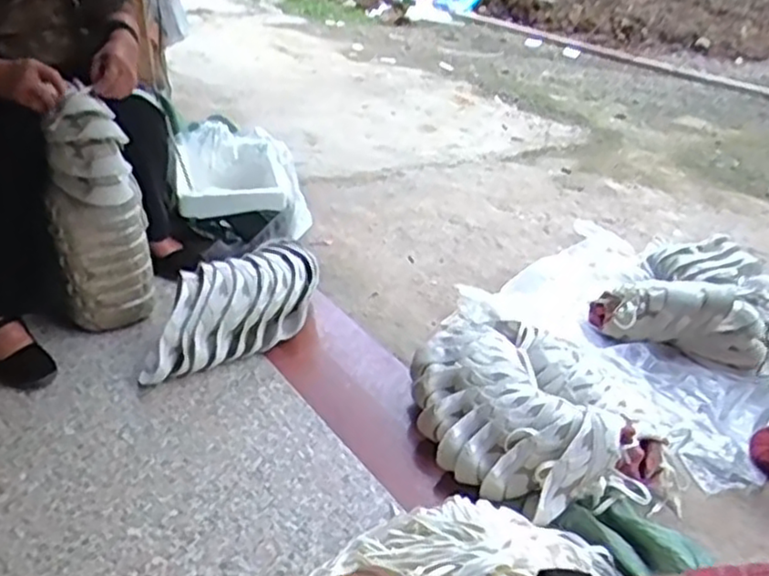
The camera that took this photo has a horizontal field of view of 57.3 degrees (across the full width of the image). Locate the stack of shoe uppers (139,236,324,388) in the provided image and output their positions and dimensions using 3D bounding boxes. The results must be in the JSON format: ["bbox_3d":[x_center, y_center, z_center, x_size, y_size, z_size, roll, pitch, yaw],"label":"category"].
[{"bbox_3d":[-0.285,0.032,1.374,0.162,0.131,0.419,26,39,31],"label":"stack of shoe uppers"}]

